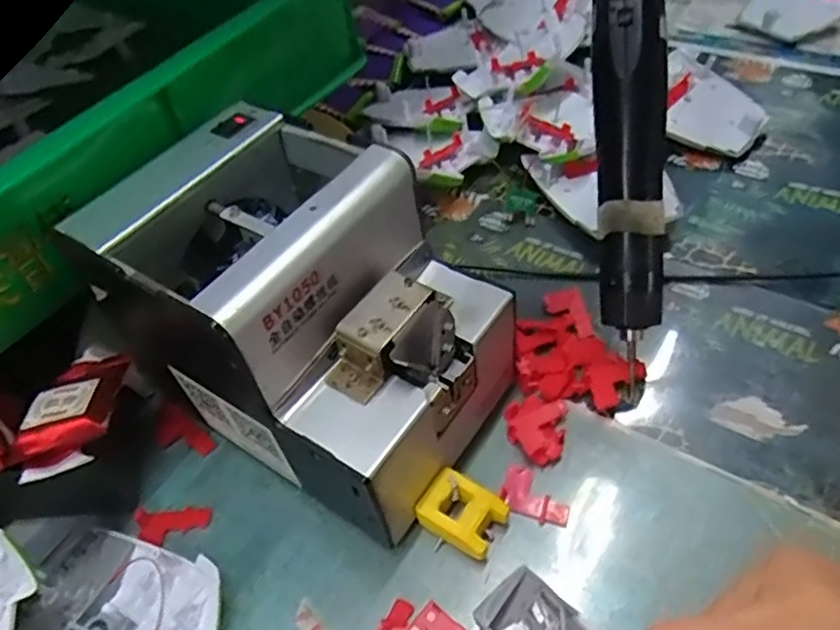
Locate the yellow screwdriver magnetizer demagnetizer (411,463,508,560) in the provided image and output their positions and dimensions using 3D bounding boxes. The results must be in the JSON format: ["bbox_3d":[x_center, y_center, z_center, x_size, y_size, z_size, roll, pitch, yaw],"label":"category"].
[{"bbox_3d":[0.021,0.102,0.321,0.040,0.021,0.032,25,56,25],"label":"yellow screwdriver magnetizer demagnetizer"}]

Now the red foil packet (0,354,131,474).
[{"bbox_3d":[-0.186,0.044,0.312,0.068,0.044,0.075,-10,49,-1],"label":"red foil packet"}]

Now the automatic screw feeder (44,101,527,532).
[{"bbox_3d":[-0.055,0.000,0.334,0.170,0.144,0.118,26,56,26],"label":"automatic screw feeder"}]

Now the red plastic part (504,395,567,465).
[{"bbox_3d":[0.064,0.063,0.354,0.033,0.008,0.040,9,50,14],"label":"red plastic part"}]

